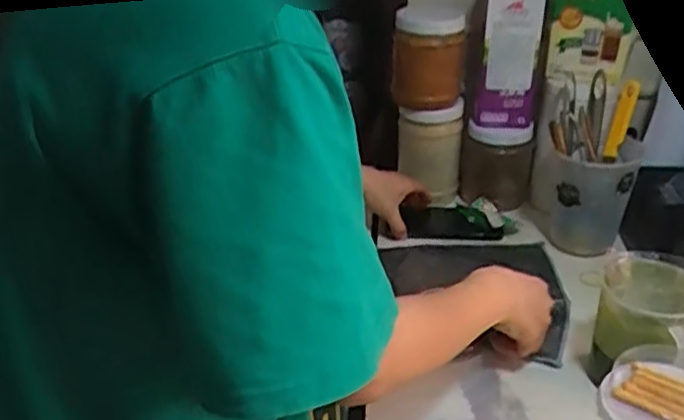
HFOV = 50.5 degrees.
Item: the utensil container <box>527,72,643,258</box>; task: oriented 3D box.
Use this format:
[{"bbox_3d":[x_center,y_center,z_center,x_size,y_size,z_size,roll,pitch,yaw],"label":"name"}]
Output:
[{"bbox_3d":[0.319,-0.059,0.958,0.125,0.200,0.144,7,30,15],"label":"utensil container"}]

